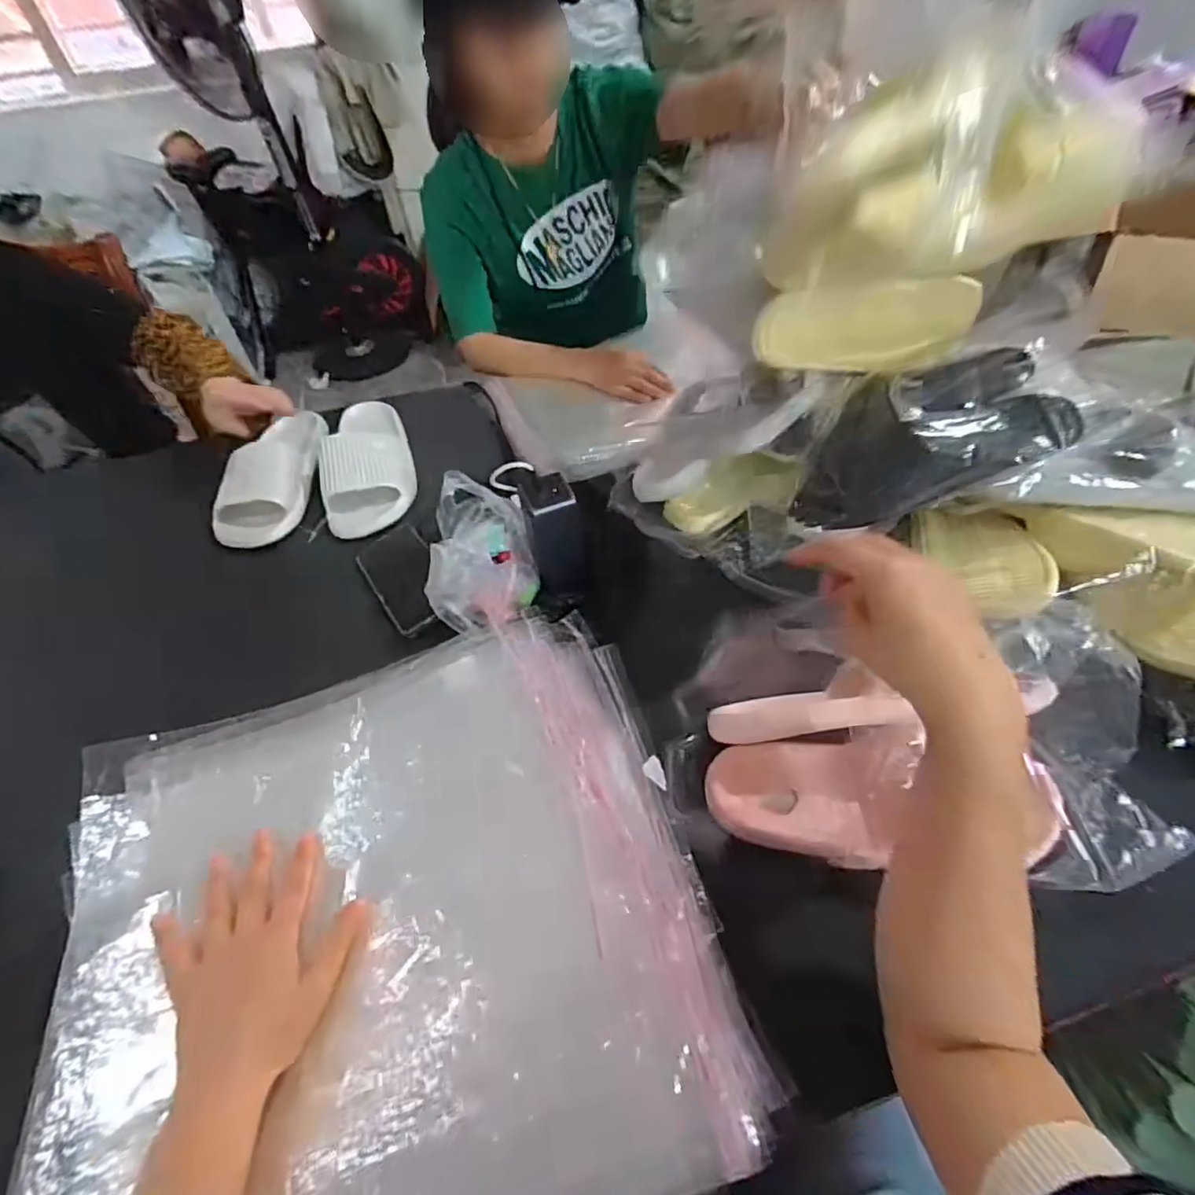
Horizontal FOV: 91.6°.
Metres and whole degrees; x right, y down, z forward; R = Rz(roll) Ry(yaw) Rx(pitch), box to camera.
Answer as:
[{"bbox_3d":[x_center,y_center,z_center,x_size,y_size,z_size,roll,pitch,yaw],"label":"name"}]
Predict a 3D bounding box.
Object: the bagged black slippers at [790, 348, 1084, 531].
[{"bbox_3d":[0.318,-0.154,0.586,0.246,0.090,0.148,-18,64,26],"label":"bagged black slippers"}]

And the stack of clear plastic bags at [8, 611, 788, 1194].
[{"bbox_3d":[-0.151,0.221,0.425,0.426,0.054,0.399,-16,50,-8],"label":"stack of clear plastic bags"}]

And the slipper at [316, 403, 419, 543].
[{"bbox_3d":[-0.313,-0.203,0.795,0.105,0.081,0.238,-11,50,-4],"label":"slipper"}]

